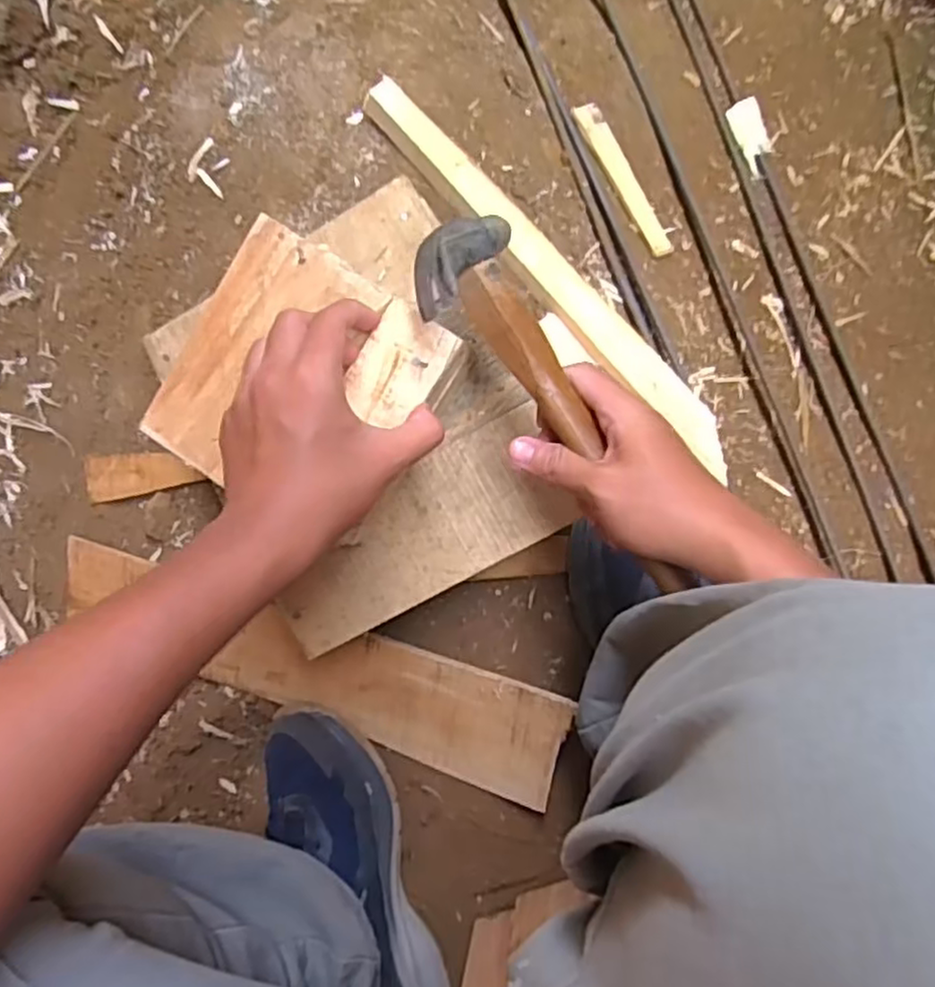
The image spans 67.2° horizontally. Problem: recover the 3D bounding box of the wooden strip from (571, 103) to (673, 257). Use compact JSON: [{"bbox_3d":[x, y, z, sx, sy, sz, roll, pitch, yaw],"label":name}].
[{"bbox_3d":[0.141,-0.281,0.631,0.022,0.005,0.148,-31,95,1],"label":"wooden strip"}]

